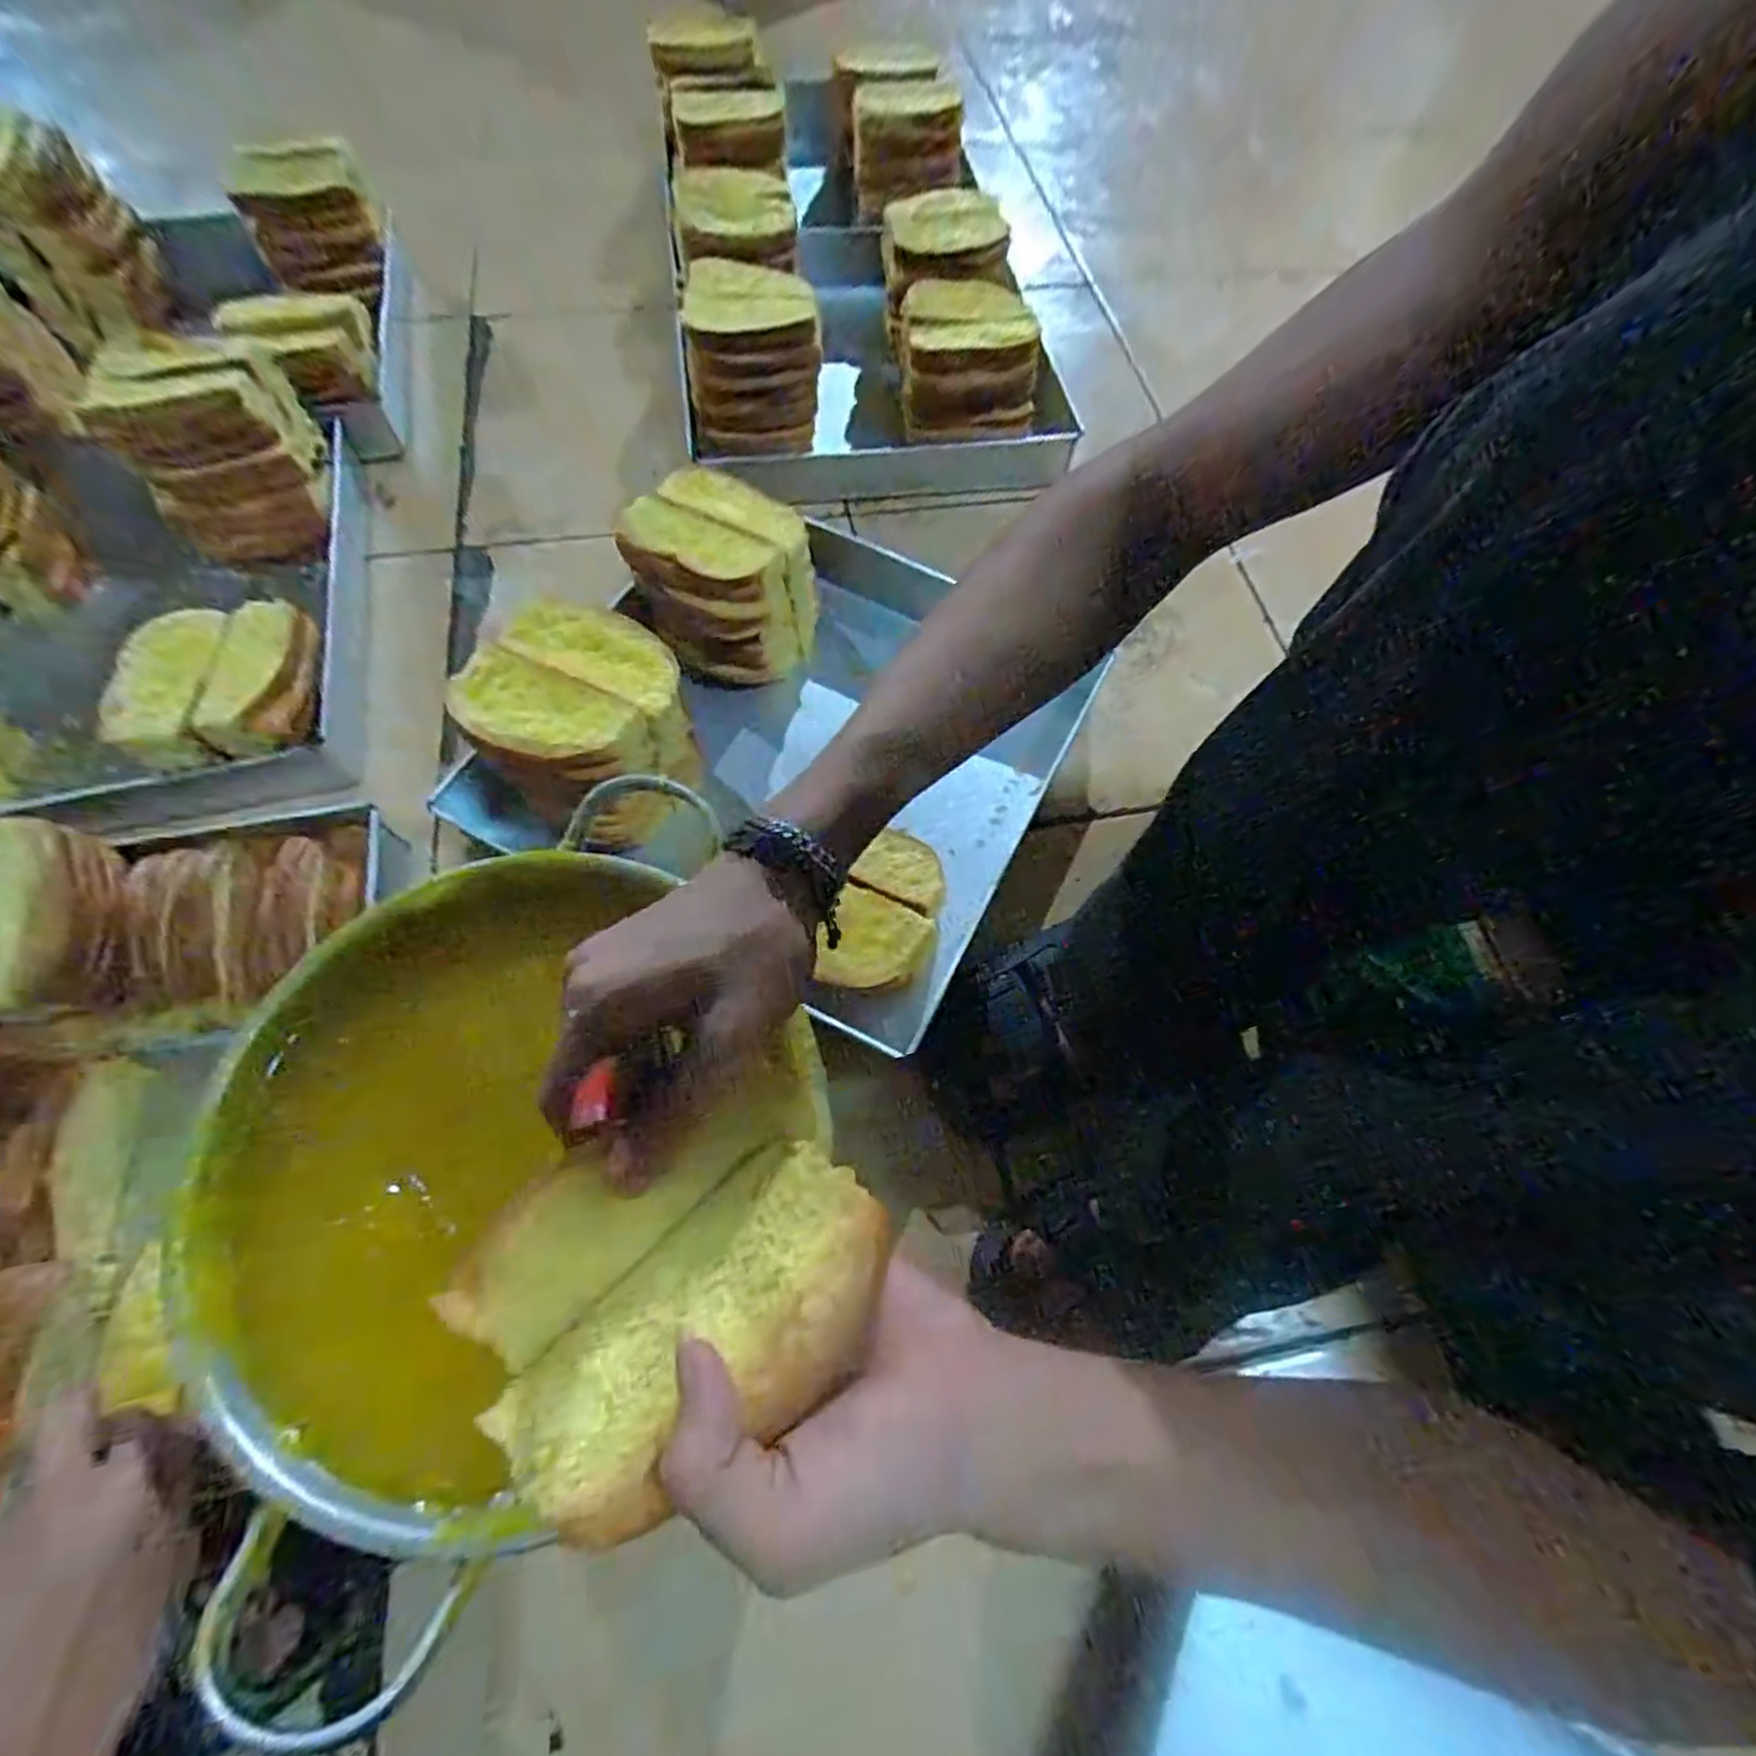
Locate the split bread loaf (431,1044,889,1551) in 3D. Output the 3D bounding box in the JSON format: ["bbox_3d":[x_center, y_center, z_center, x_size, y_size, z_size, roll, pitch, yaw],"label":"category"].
[{"bbox_3d":[-0.065,0.132,0.249,0.127,0.049,0.099,-28,69,-15],"label":"split bread loaf"}]

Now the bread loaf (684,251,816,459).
[{"bbox_3d":[-0.130,-0.518,0.753,0.129,0.131,0.149,-13,66,-9],"label":"bread loaf"}]

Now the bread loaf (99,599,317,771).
[{"bbox_3d":[-0.503,-0.154,0.573,0.115,0.045,0.139,-3,65,-5],"label":"bread loaf"}]

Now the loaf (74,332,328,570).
[{"bbox_3d":[-0.593,-0.393,0.682,0.136,0.144,0.120,-21,68,-12],"label":"loaf"}]

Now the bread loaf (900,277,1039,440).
[{"bbox_3d":[0.090,-0.532,0.768,0.134,0.076,0.151,-1,65,-3],"label":"bread loaf"}]

